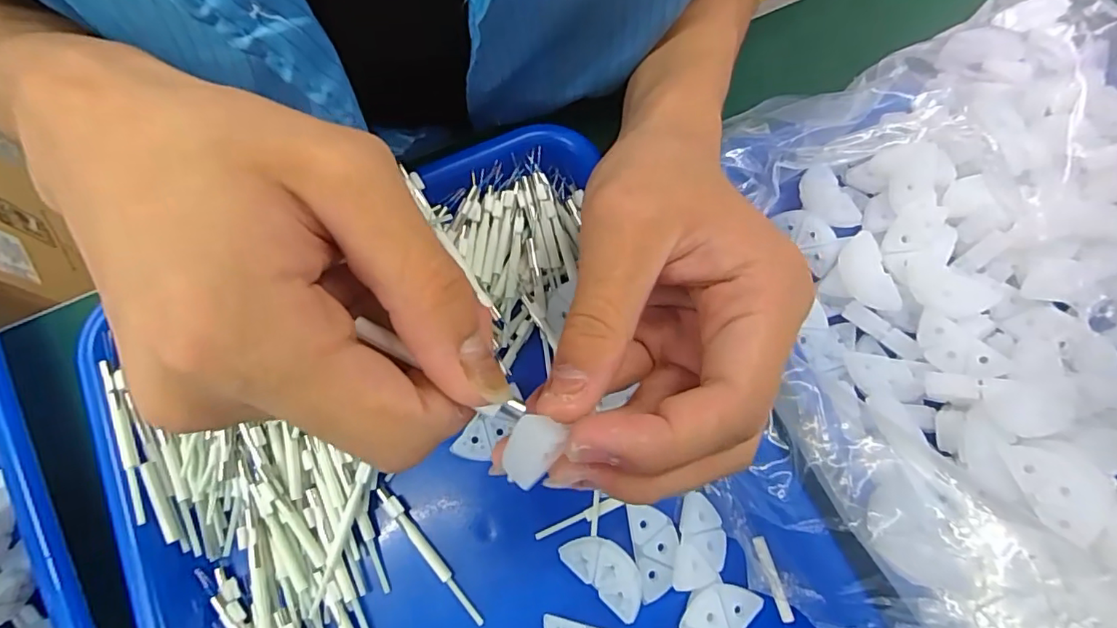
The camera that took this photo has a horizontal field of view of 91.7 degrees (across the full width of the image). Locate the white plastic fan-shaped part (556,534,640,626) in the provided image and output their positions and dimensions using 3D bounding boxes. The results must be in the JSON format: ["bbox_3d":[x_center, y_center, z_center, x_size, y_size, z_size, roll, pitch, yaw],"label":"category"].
[{"bbox_3d":[0.020,0.106,0.224,0.038,0.006,0.019,42,76,12],"label":"white plastic fan-shaped part"}]

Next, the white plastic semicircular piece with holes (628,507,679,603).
[{"bbox_3d":[0.041,0.100,0.229,0.018,0.008,0.036,-6,72,-3],"label":"white plastic semicircular piece with holes"}]

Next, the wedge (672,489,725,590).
[{"bbox_3d":[0.060,0.095,0.225,0.019,0.005,0.037,13,72,3],"label":"wedge"}]

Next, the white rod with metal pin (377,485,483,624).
[{"bbox_3d":[-0.055,0.102,0.229,0.006,0.004,0.068,-38,76,-12],"label":"white rod with metal pin"}]

